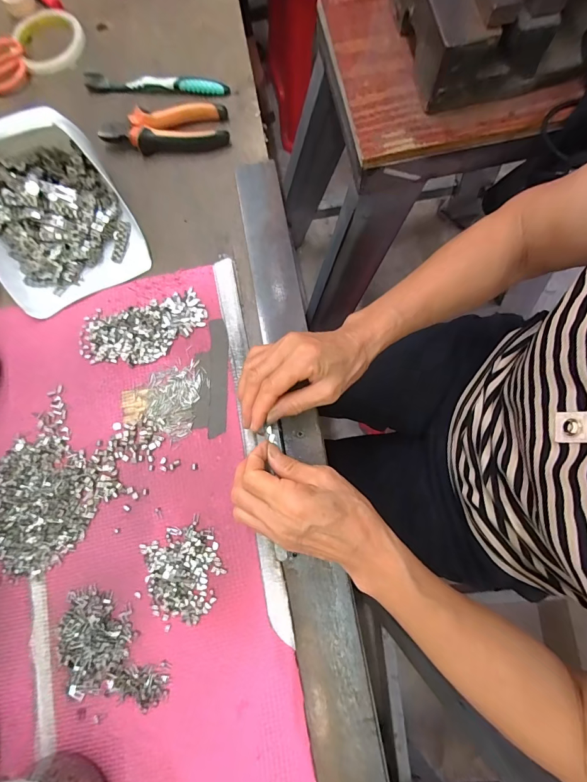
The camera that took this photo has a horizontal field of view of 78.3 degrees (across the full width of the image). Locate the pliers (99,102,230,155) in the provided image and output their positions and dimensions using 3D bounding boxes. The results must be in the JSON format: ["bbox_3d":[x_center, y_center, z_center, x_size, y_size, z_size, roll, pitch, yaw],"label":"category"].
[{"bbox_3d":[-0.154,-0.313,0.435,0.147,0.026,0.047,-6,78,0],"label":"pliers"}]

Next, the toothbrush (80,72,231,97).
[{"bbox_3d":[-0.174,-0.387,0.457,0.185,0.021,0.017,8,78,3],"label":"toothbrush"}]

